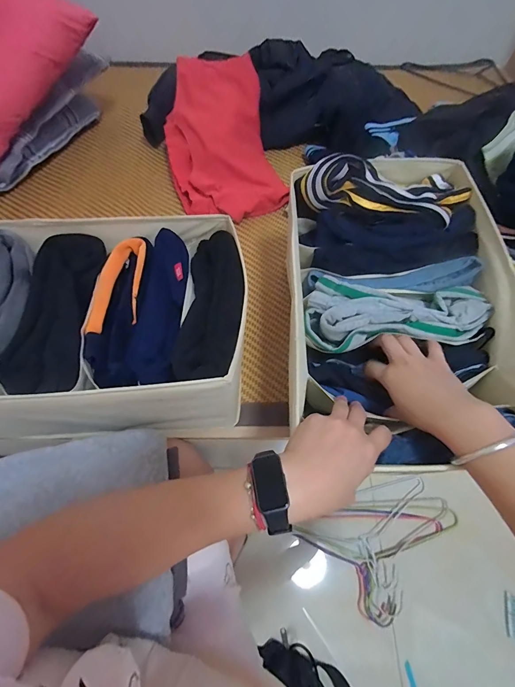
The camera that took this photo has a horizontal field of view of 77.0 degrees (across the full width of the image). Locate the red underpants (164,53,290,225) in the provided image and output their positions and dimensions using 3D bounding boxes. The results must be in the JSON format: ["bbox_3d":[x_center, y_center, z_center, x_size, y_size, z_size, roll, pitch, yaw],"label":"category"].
[{"bbox_3d":[-0.083,-0.429,0.677,0.218,0.145,0.317,-15,63,-9],"label":"red underpants"}]

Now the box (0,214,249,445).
[{"bbox_3d":[-0.224,-0.012,0.452,0.407,0.184,0.250,-3,62,-3],"label":"box"}]

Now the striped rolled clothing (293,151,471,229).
[{"bbox_3d":[0.170,-0.217,0.453,0.228,0.054,0.082,1,62,-1],"label":"striped rolled clothing"}]

